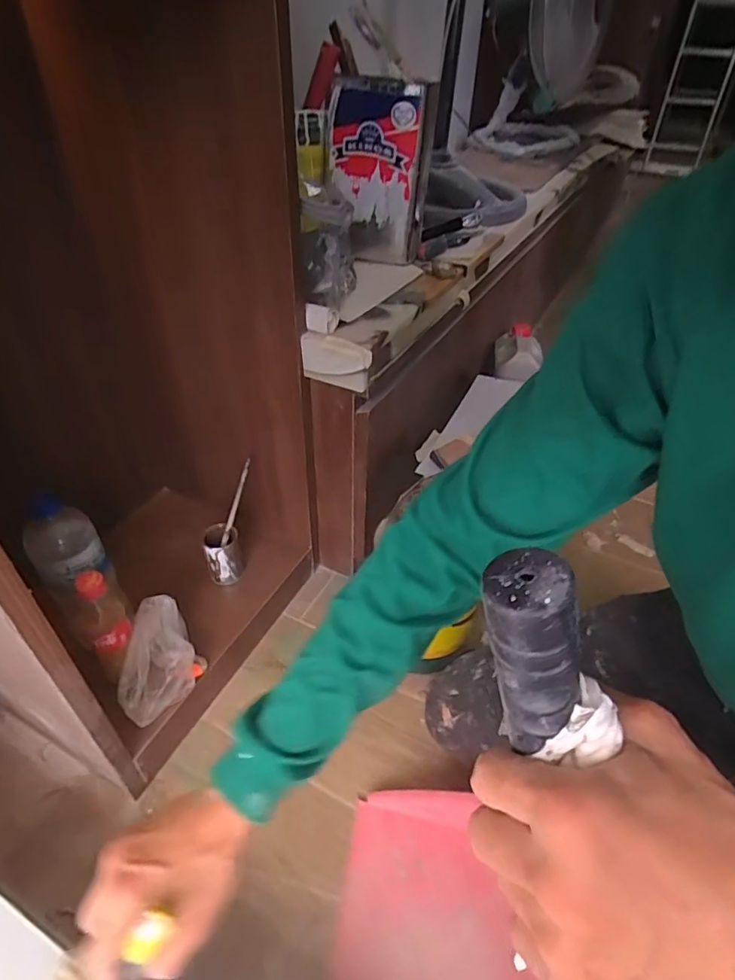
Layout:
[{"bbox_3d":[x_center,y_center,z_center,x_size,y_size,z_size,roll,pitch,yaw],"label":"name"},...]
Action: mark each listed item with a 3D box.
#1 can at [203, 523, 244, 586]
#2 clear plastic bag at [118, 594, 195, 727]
[{"bbox_3d":[-0.225,0.100,0.834,0.054,0.088,0.056,1,40,-1],"label":"can"},{"bbox_3d":[-0.261,0.214,0.675,0.074,0.083,0.142,2,40,0],"label":"clear plastic bag"}]

